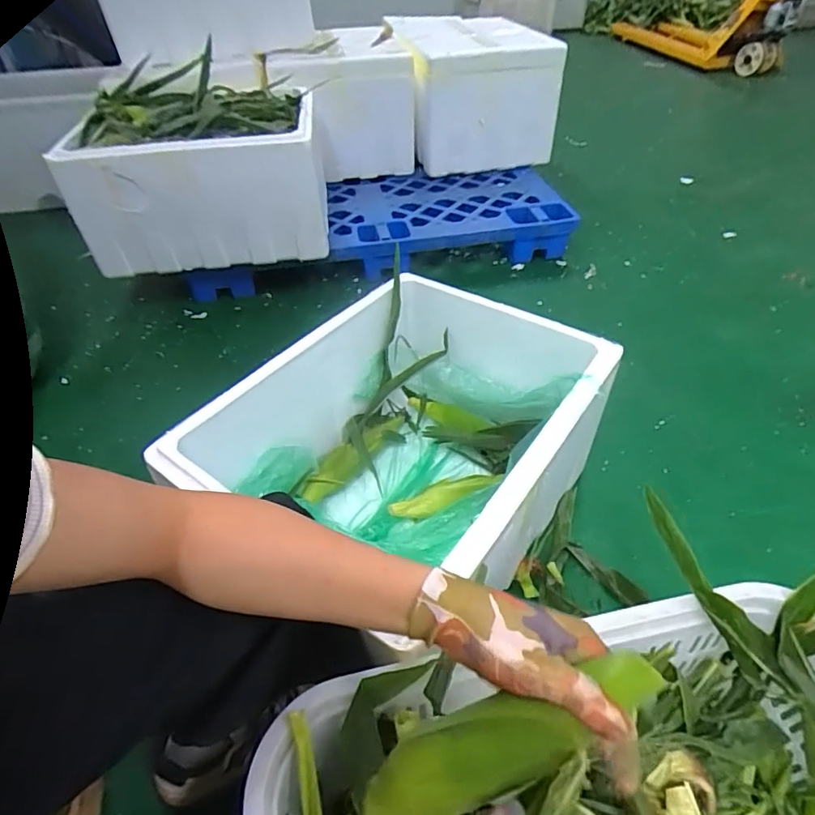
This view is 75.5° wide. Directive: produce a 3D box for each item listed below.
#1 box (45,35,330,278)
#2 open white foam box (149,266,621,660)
[{"bbox_3d":[-0.515,-0.616,1.364,0.567,0.343,0.432,-7,44,-5],"label":"box"},{"bbox_3d":[0.013,0.079,0.874,0.446,0.298,0.571,26,51,26],"label":"open white foam box"}]

